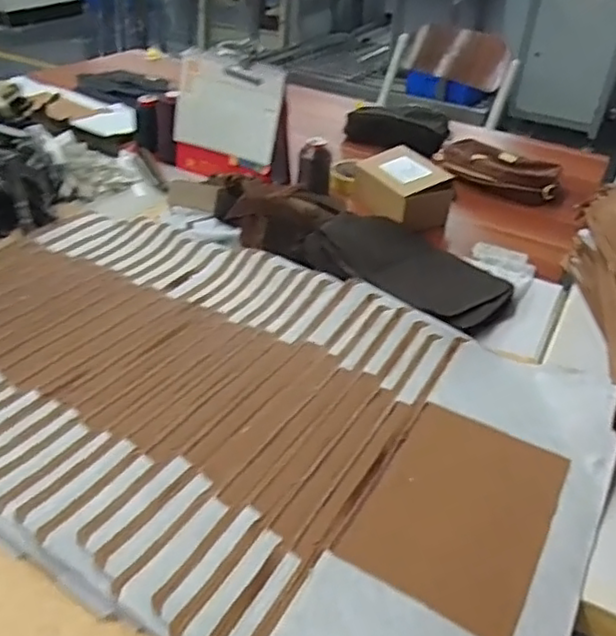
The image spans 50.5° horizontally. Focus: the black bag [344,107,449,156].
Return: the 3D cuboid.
[{"bbox_3d":[0.163,-0.361,1.237,0.192,0.069,0.081,16,36,15],"label":"black bag"}]

